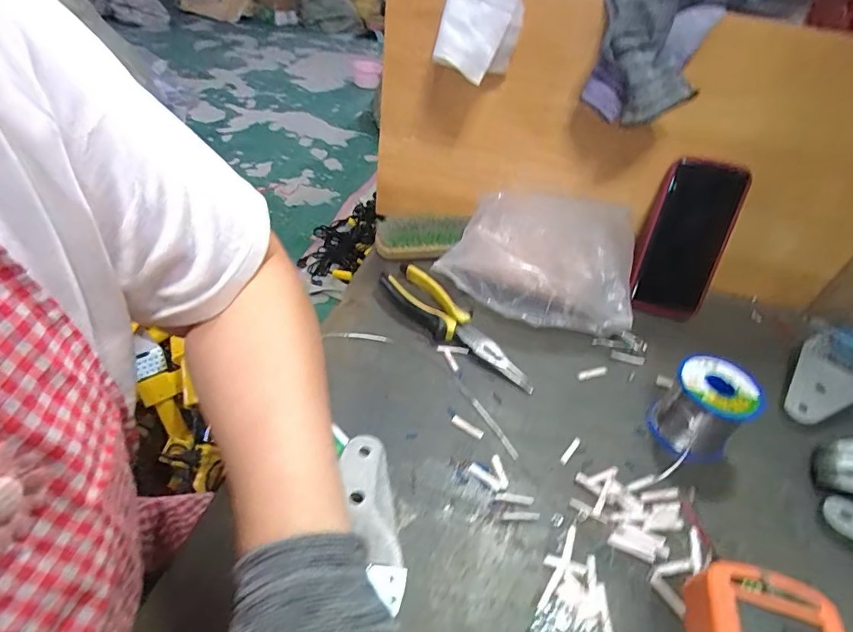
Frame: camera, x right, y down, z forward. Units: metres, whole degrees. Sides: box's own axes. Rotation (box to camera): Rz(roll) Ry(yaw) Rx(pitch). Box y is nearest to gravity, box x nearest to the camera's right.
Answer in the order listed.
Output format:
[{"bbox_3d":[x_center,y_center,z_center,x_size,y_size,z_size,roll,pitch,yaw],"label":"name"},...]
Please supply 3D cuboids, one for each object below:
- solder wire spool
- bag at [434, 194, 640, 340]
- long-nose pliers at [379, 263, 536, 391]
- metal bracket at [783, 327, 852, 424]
[{"bbox_3d":[0.238,0.078,0.398,0.062,0.065,0.059,4,41,-4],"label":"solder wire spool"},{"bbox_3d":[0.126,-0.061,0.510,0.199,0.092,0.132,17,42,10],"label":"bag"},{"bbox_3d":[0.026,0.010,0.463,0.044,0.027,0.184,-27,52,-33],"label":"long-nose pliers"},{"bbox_3d":[0.415,0.058,0.470,0.159,0.028,0.065,-27,52,-33],"label":"metal bracket"}]

